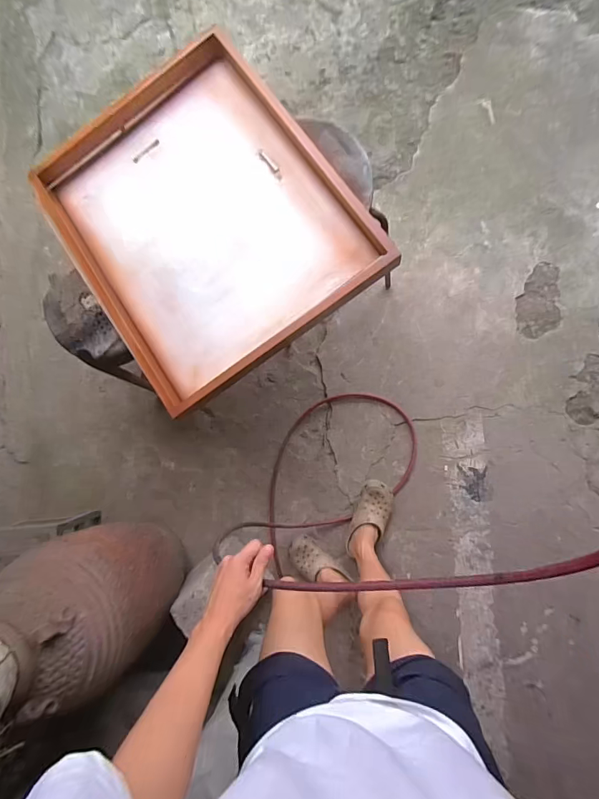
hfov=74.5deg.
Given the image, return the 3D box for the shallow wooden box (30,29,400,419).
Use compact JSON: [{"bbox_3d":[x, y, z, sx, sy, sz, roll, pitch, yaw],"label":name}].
[{"bbox_3d":[-0.250,-0.439,0.929,0.615,0.092,0.790,-36,82,8],"label":"shallow wooden box"}]

